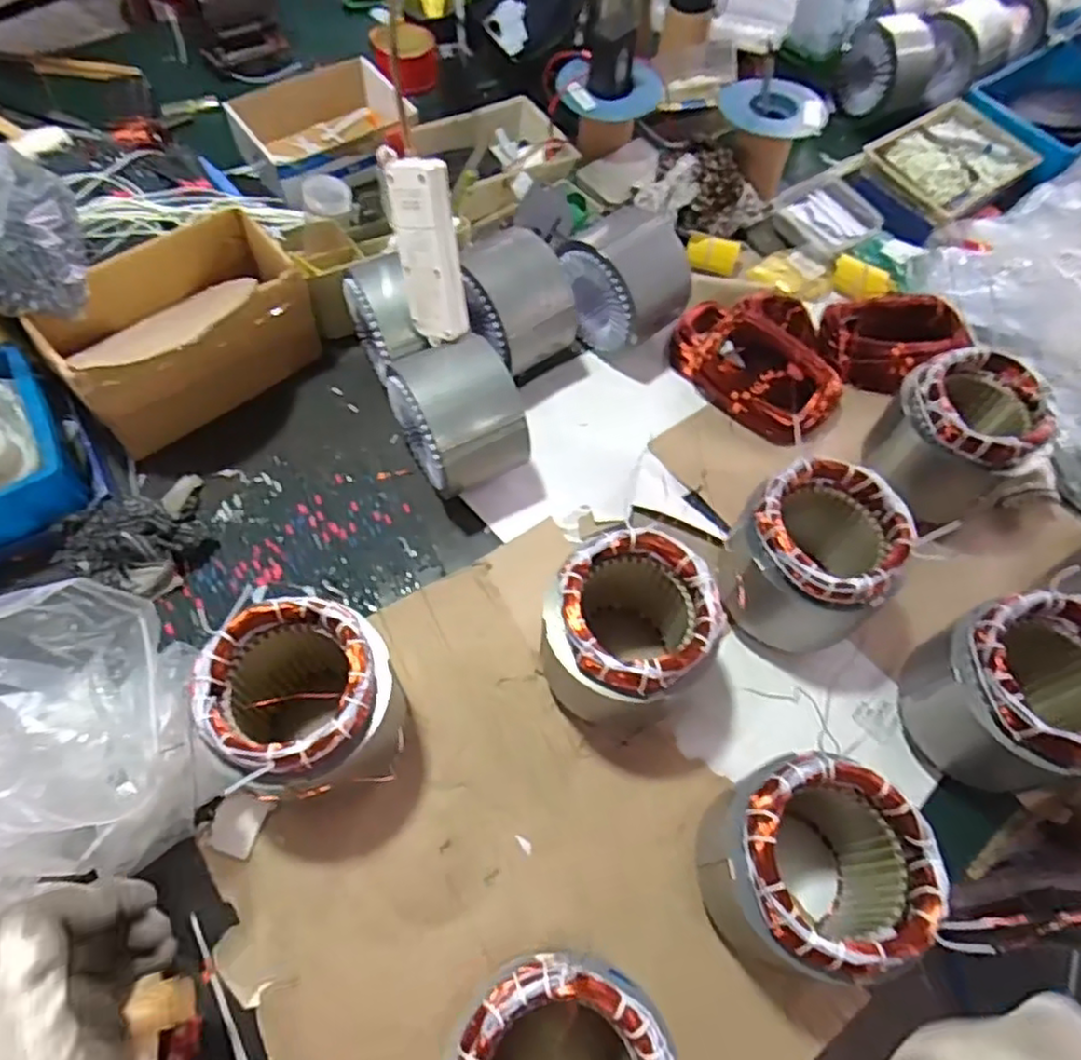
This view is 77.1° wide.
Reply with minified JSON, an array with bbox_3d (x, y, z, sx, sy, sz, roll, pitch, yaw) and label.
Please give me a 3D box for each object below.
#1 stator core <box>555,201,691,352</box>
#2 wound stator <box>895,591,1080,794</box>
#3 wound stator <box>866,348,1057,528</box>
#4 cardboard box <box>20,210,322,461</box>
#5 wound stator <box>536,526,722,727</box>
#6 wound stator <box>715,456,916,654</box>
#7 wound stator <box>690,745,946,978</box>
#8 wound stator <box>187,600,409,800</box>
[{"bbox_3d":[0.104,-0.322,0.885,0.119,0.159,0.156,-37,70,-21],"label":"stator core"},{"bbox_3d":[0.433,0.154,0.628,0.139,0.160,0.153,-13,63,-10],"label":"wound stator"},{"bbox_3d":[0.458,-0.103,0.764,0.145,0.137,0.138,2,62,-3],"label":"wound stator"},{"bbox_3d":[-0.418,-0.235,0.808,0.267,0.138,0.162,-39,71,-21],"label":"cardboard box"},{"bbox_3d":[0.079,0.101,0.642,0.141,0.166,0.150,-29,67,-18],"label":"wound stator"},{"bbox_3d":[0.269,0.033,0.691,0.142,0.172,0.143,2,62,-3],"label":"wound stator"},{"bbox_3d":[0.213,0.272,0.550,0.133,0.169,0.142,2,62,-3],"label":"wound stator"},{"bbox_3d":[-0.198,0.152,0.602,0.138,0.171,0.141,2,62,-3],"label":"wound stator"}]

